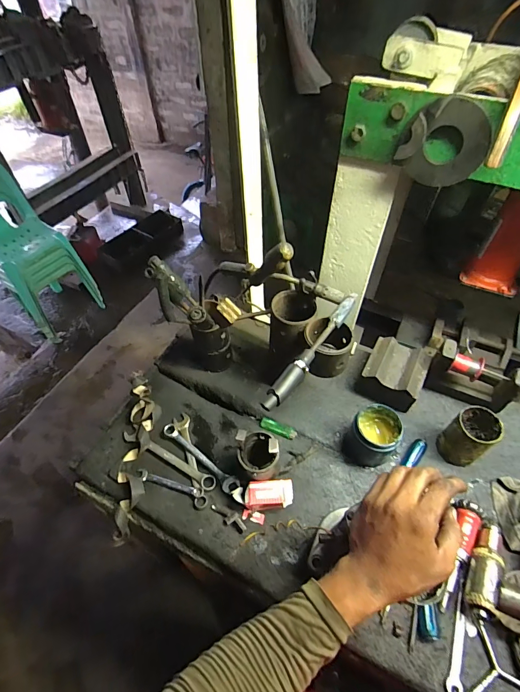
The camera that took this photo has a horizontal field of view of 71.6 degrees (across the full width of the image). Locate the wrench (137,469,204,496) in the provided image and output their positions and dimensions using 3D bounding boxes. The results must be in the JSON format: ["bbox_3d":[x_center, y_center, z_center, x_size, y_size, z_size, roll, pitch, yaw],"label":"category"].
[{"bbox_3d":[-0.178,0.272,0.714,0.139,0.008,0.019,14,53,11],"label":"wrench"}]

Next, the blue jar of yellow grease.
[{"bbox_3d":[0.223,0.179,0.711,0.084,0.109,0.089,0,52,0],"label":"blue jar of yellow grease"}]

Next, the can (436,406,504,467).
[{"bbox_3d":[0.400,0.176,0.696,0.077,0.114,0.070,0,52,0],"label":"can"}]

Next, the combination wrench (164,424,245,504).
[{"bbox_3d":[-0.112,0.234,0.735,0.225,0.017,0.030,34,60,24],"label":"combination wrench"}]

